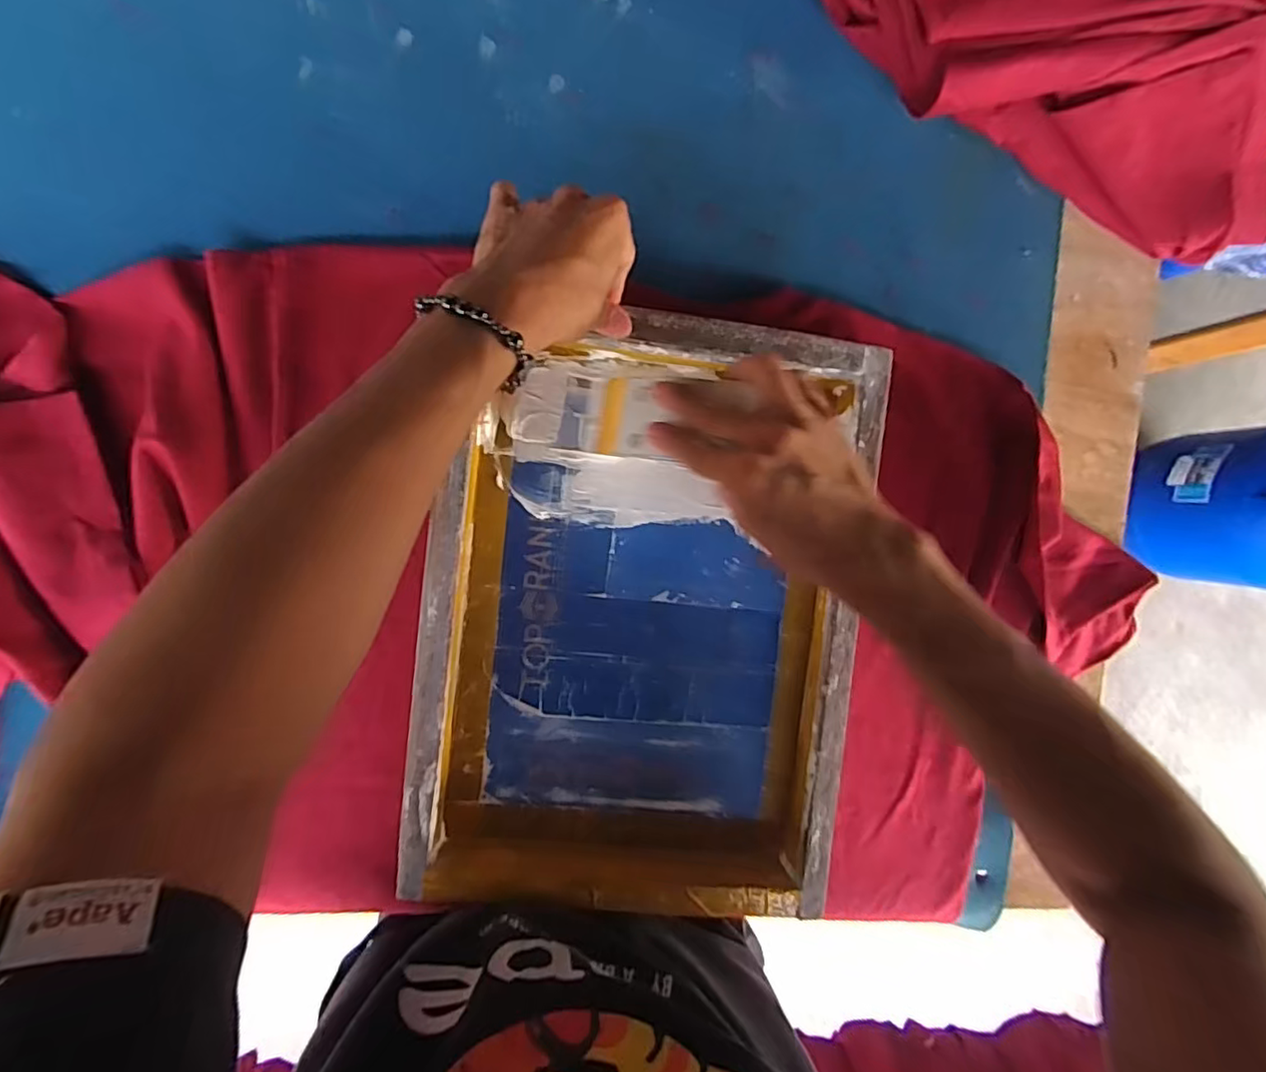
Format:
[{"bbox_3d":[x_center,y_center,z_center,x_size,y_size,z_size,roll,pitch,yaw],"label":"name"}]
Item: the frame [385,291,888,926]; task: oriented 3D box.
[{"bbox_3d":[0.010,0.055,0.420,0.286,0.046,0.395,7,93,-7],"label":"frame"}]

